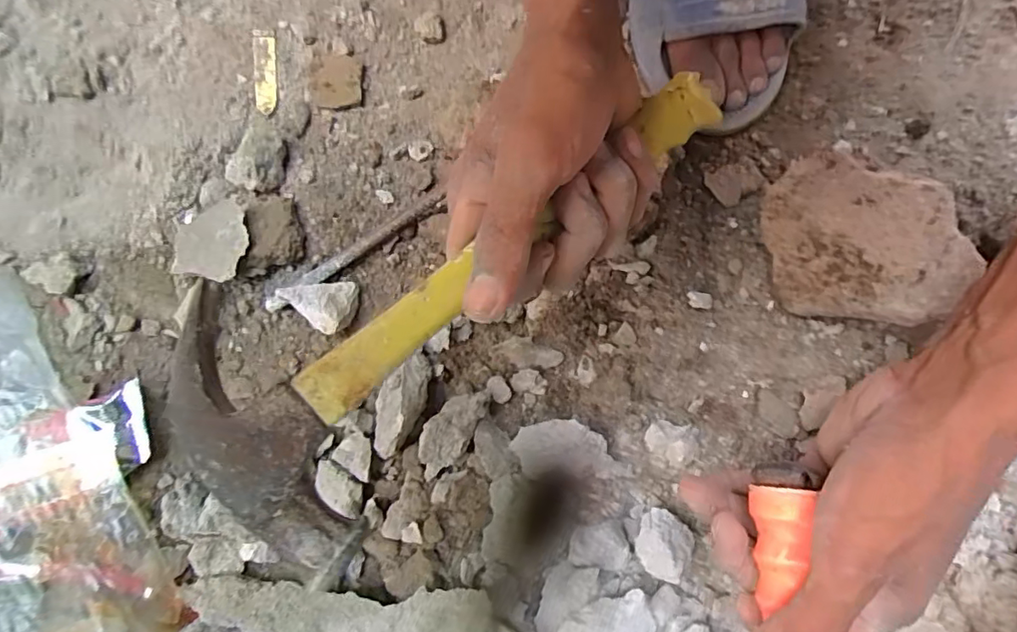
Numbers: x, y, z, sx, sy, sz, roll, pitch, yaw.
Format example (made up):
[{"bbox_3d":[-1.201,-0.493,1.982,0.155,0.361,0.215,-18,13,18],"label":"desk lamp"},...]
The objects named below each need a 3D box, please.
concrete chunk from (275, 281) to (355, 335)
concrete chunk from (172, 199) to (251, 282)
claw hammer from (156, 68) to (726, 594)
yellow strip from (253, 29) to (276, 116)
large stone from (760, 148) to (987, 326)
[{"bbox_3d":[-0.118,-0.012,0.351,0.038,0.021,0.034,34,80,6],"label":"concrete chunk"},{"bbox_3d":[-0.188,-0.048,0.351,0.053,0.027,0.049,0,78,0],"label":"concrete chunk"},{"bbox_3d":[-0.009,-0.026,0.232,0.265,0.029,0.100,-42,81,-18],"label":"claw hammer"},{"bbox_3d":[-0.169,-0.169,0.383,0.015,0.004,0.064,-6,78,-1],"label":"yellow strip"},{"bbox_3d":[0.210,-0.043,0.339,0.111,0.045,0.093,10,78,2],"label":"large stone"}]

